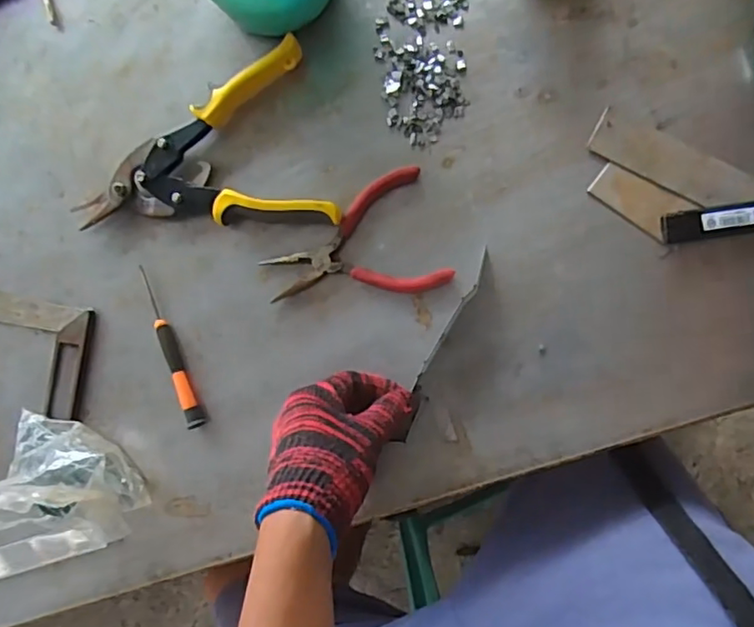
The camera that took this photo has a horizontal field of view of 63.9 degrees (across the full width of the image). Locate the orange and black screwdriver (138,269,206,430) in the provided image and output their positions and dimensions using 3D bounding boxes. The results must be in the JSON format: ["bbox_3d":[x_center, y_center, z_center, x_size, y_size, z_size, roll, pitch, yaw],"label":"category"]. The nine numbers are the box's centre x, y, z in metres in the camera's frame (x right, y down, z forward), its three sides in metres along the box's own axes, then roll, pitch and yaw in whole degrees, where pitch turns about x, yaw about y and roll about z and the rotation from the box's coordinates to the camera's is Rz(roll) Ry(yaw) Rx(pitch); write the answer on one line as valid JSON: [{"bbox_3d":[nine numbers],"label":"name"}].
[{"bbox_3d":[-0.176,0.028,0.512,0.015,0.011,0.142,-21,84,6],"label":"orange and black screwdriver"}]

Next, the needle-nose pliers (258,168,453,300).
[{"bbox_3d":[-0.022,-0.054,0.496,0.144,0.013,0.099,-16,85,7],"label":"needle-nose pliers"}]

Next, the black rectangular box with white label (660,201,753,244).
[{"bbox_3d":[0.259,-0.070,0.458,0.080,0.011,0.024,-9,86,7],"label":"black rectangular box with white label"}]

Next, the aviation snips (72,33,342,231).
[{"bbox_3d":[-0.153,-0.133,0.509,0.224,0.026,0.145,-9,86,7],"label":"aviation snips"}]

